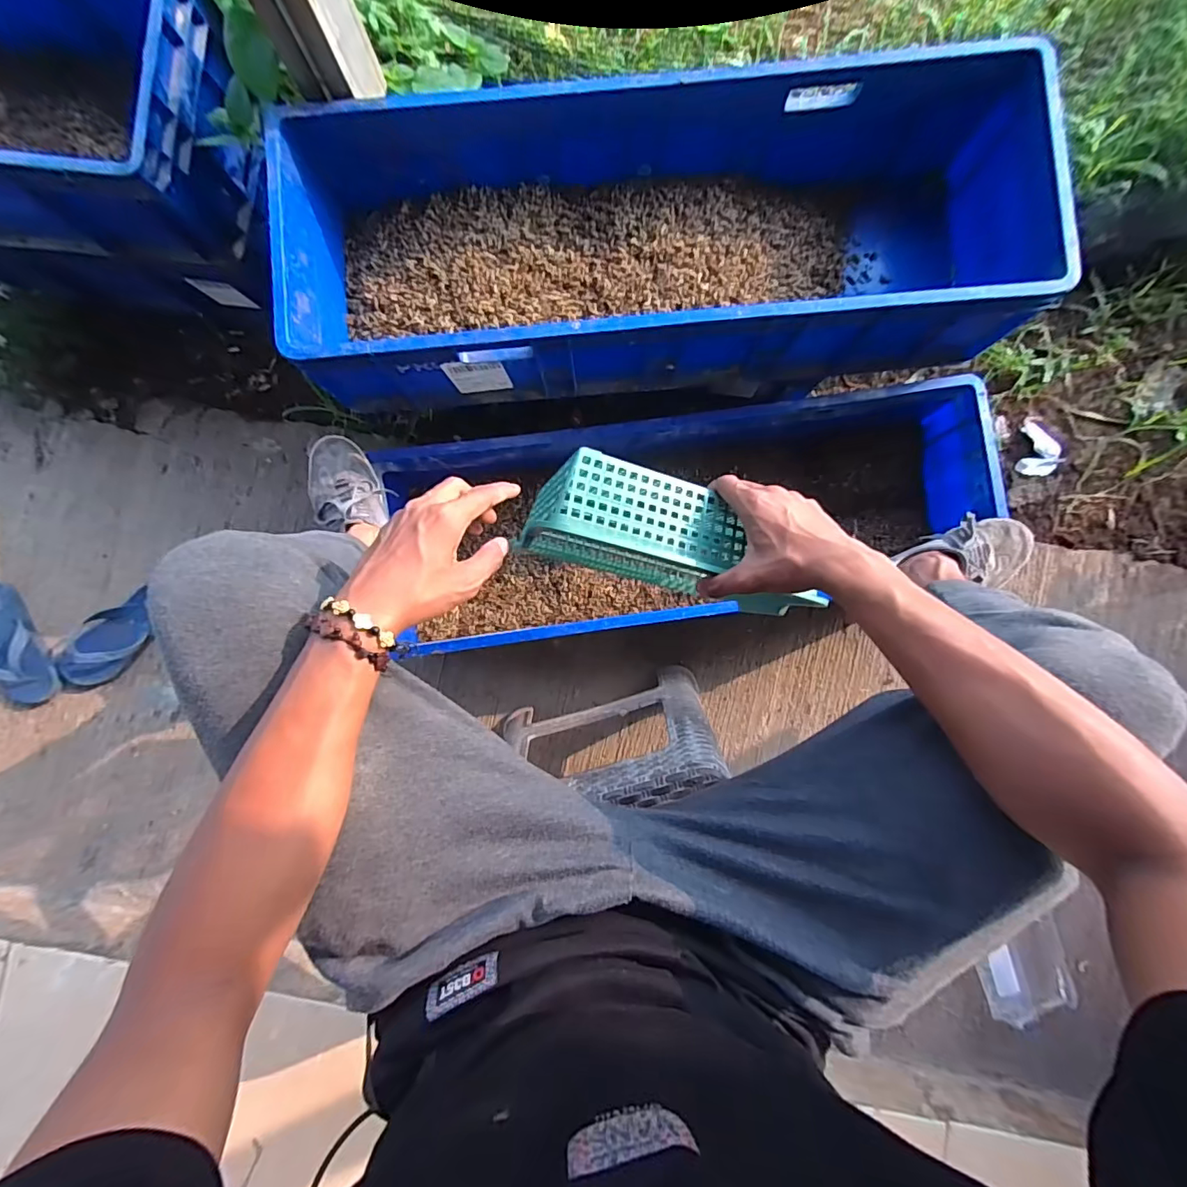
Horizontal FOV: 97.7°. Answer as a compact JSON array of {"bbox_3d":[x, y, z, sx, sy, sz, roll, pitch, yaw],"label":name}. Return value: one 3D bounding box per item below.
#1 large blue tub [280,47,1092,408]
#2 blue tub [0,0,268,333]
[{"bbox_3d":[0.086,-0.505,0.741,0.980,0.194,0.353,-4,88,1],"label":"large blue tub"},{"bbox_3d":[-0.905,-0.742,0.855,0.693,0.333,0.355,7,89,2],"label":"blue tub"}]

